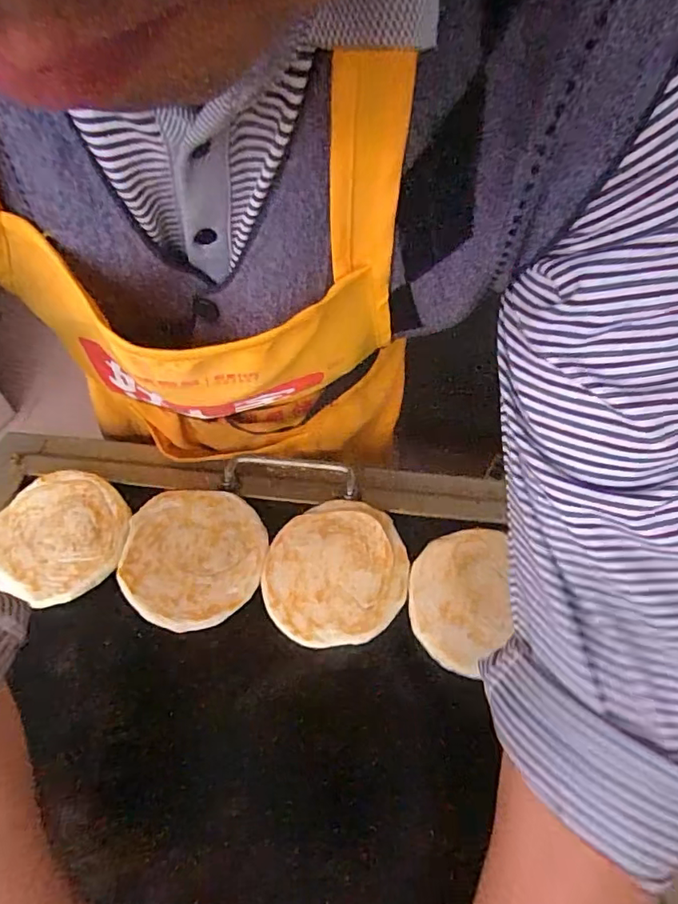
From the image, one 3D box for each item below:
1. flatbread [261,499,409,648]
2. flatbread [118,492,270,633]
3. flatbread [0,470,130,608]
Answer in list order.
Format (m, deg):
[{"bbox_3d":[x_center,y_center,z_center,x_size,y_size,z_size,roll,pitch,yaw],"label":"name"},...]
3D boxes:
[{"bbox_3d":[-0.004,0.100,0.473,0.121,0.004,0.125,-1,56,2],"label":"flatbread"},{"bbox_3d":[-0.130,0.088,0.482,0.123,0.007,0.129,-1,56,2],"label":"flatbread"},{"bbox_3d":[-0.256,0.074,0.497,0.123,0.005,0.117,31,63,21],"label":"flatbread"}]

